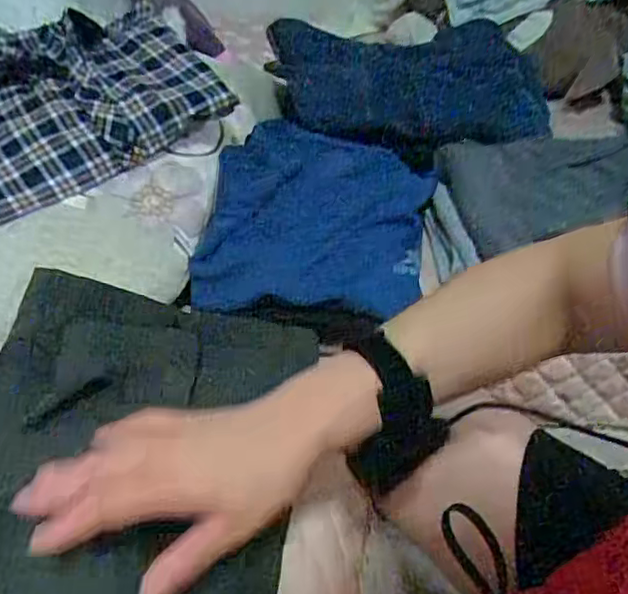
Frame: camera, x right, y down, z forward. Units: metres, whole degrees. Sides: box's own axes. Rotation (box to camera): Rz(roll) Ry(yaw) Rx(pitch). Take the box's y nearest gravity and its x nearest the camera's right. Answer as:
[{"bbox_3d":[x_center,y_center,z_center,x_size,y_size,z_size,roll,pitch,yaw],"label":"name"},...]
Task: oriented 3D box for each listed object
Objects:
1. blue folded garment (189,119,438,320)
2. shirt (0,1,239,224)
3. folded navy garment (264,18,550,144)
[{"bbox_3d":[0.004,-0.089,0.677,0.230,0.044,0.254,7,57,1],"label":"blue folded garment"},{"bbox_3d":[-0.274,-0.220,0.710,0.282,0.115,0.260,-28,47,-28],"label":"shirt"},{"bbox_3d":[0.134,-0.289,0.850,0.406,0.108,0.154,-6,39,-24],"label":"folded navy garment"}]

